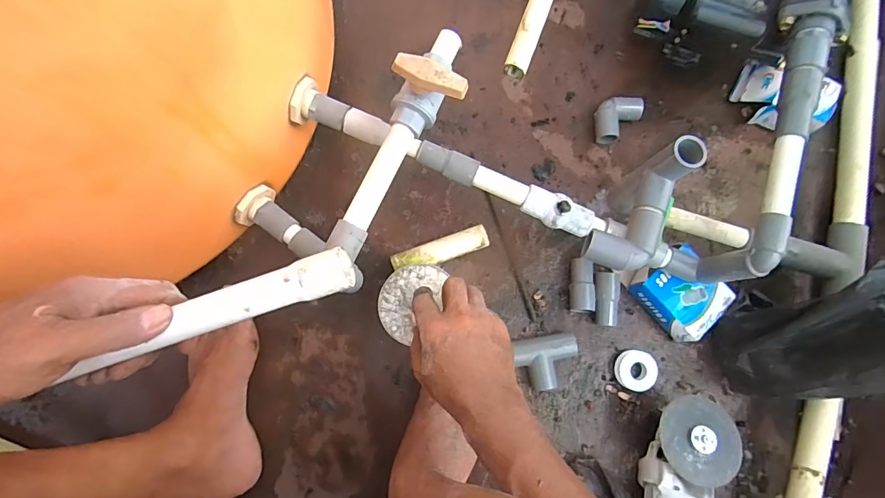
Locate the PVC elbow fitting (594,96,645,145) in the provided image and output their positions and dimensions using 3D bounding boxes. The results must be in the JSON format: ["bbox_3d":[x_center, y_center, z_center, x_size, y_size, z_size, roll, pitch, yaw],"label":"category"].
[{"bbox_3d":[0.257,-0.196,0.677,0.086,0.028,0.052,-41,83,-8],"label":"PVC elbow fitting"}]

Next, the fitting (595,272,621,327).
[{"bbox_3d":[0.228,0.069,0.624,0.034,0.027,0.073,2,80,-1],"label":"fitting"}]

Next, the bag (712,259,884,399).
[{"bbox_3d":[0.454,0.093,0.528,0.181,0.220,0.117,-29,81,-6],"label":"bag"}]

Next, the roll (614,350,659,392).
[{"bbox_3d":[0.261,0.164,0.610,0.052,0.020,0.052,0,80,-1],"label":"roll"}]

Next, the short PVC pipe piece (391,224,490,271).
[{"bbox_3d":[-0.003,0.003,0.631,0.134,0.034,0.033,-20,81,-5],"label":"short PVC pipe piece"}]

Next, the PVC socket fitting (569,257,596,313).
[{"bbox_3d":[0.193,0.051,0.629,0.032,0.028,0.074,3,80,-1],"label":"PVC socket fitting"}]

